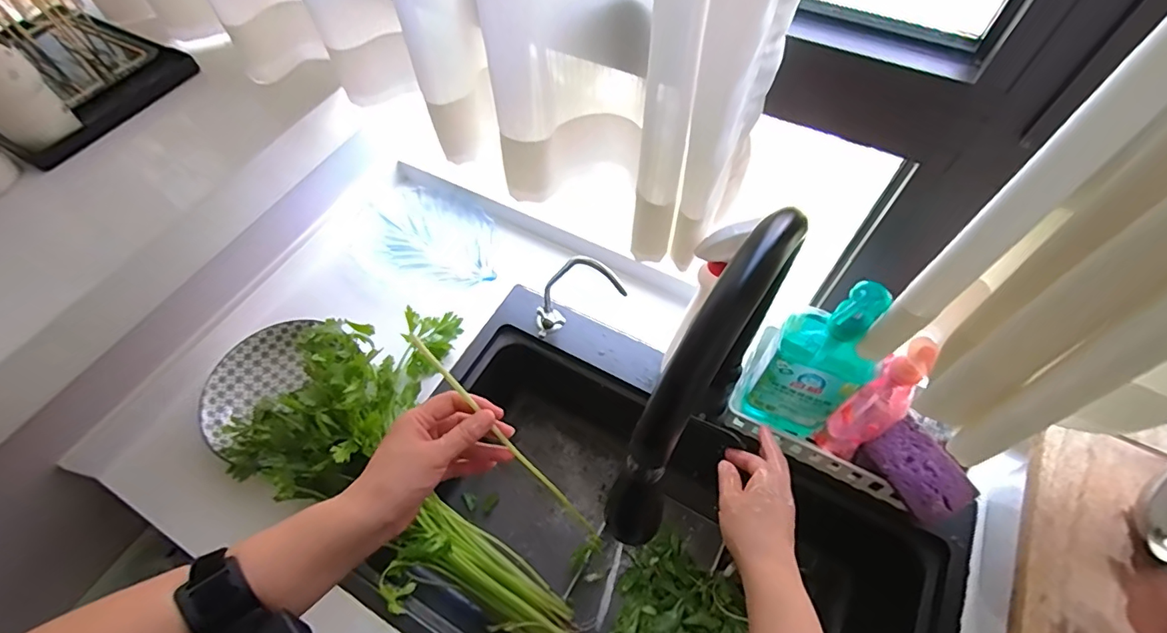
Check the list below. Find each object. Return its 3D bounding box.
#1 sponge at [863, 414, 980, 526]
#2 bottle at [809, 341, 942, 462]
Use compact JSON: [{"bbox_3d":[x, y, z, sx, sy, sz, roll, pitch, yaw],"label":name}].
[{"bbox_3d":[0.365,0.168,0.558,0.071,0.021,0.096,-25,62,-12],"label":"sponge"},{"bbox_3d":[0.320,0.100,0.564,0.050,0.219,0.051,-31,63,-15],"label":"bottle"}]

